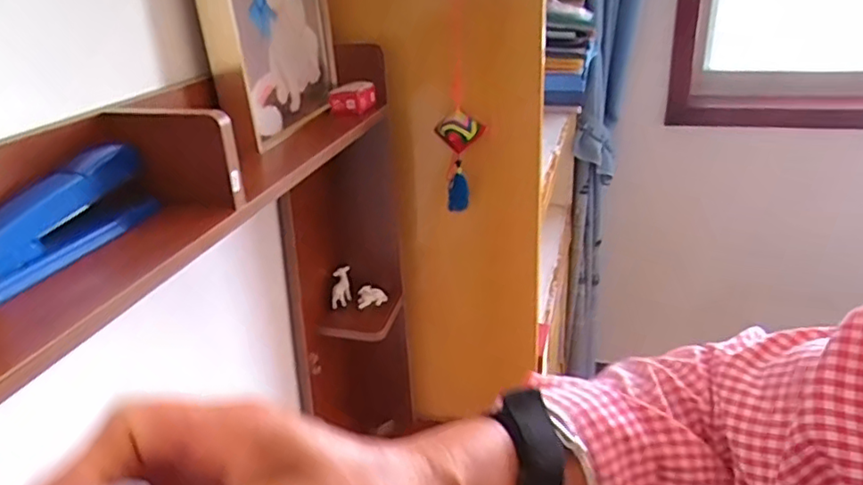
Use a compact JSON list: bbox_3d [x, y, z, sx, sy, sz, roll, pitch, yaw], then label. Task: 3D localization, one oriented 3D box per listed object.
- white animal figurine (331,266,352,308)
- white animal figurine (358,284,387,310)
[{"bbox_3d":[-0.130,0.065,0.886,0.023,0.040,0.053,-3,25,0],"label":"white animal figurine"},{"bbox_3d":[-0.086,0.076,0.883,0.043,0.027,0.014,-10,26,-15],"label":"white animal figurine"}]

